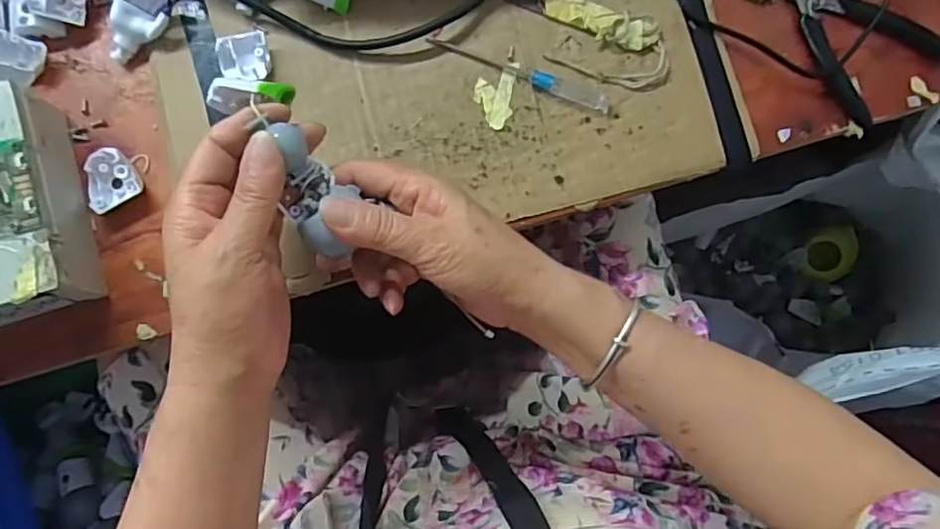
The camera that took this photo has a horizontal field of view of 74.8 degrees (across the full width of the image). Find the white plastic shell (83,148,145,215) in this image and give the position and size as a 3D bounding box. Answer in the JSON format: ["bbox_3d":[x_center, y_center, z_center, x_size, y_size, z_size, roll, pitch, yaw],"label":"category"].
[{"bbox_3d":[-0.217,-0.052,0.372,0.030,0.007,0.034,-22,111,-31],"label":"white plastic shell"}]

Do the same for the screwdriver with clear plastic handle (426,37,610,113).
[{"bbox_3d":[0.032,-0.125,0.396,0.123,0.009,0.012,22,81,1],"label":"screwdriver with clear plastic handle"}]

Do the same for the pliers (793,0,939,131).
[{"bbox_3d":[0.260,-0.160,0.414,0.087,0.014,0.114,-41,86,-8],"label":"pliers"}]

